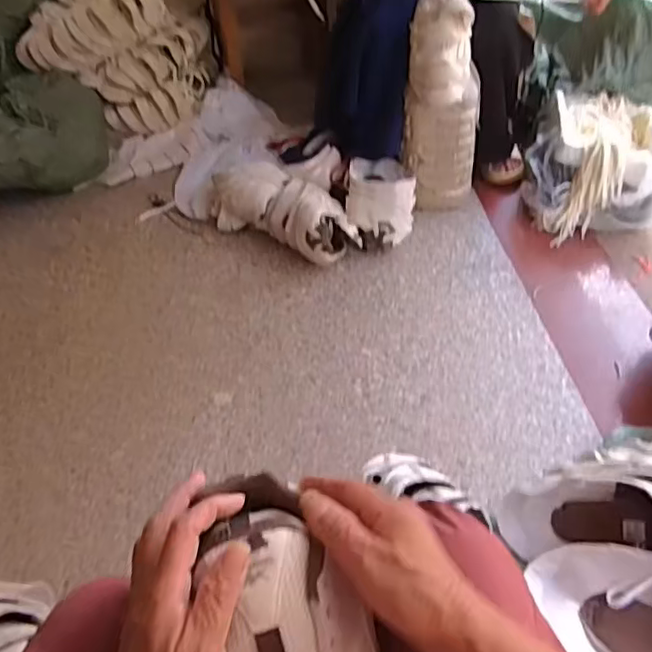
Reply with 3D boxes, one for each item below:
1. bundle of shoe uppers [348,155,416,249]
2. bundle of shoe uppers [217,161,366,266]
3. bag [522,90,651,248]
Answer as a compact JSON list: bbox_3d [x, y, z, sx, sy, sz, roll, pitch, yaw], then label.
[{"bbox_3d":[0.128,-0.296,1.407,0.156,0.112,0.257,1,45,6],"label":"bundle of shoe uppers"},{"bbox_3d":[-0.098,-0.260,1.377,0.363,0.136,0.147,27,53,28],"label":"bundle of shoe uppers"},{"bbox_3d":[0.646,-0.391,1.430,0.326,0.170,0.423,6,47,8],"label":"bag"}]

